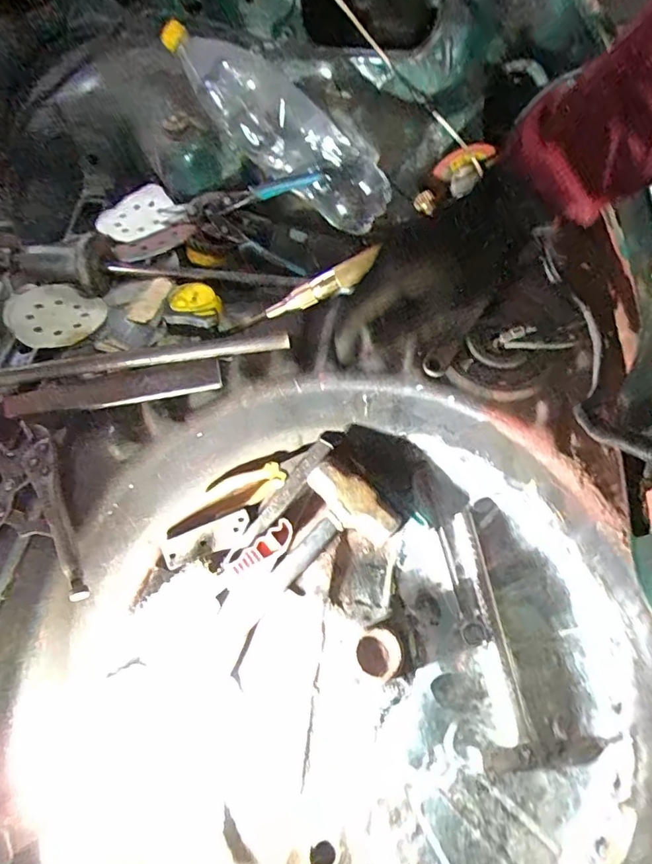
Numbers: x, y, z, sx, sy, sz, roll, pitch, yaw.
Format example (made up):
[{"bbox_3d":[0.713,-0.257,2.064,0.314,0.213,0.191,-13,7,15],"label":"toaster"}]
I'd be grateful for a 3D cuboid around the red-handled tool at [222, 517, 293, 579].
[{"bbox_3d":[-0.084,0.148,0.657,0.096,0.022,0.041,-30,66,-16],"label":"red-handled tool"}]

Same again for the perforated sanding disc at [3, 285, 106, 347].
[{"bbox_3d":[-0.363,-0.158,0.680,0.134,0.019,0.108,25,52,14],"label":"perforated sanding disc"}]

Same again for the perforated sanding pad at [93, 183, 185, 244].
[{"bbox_3d":[-0.277,-0.324,0.770,0.119,0.018,0.108,-26,58,0],"label":"perforated sanding pad"}]

